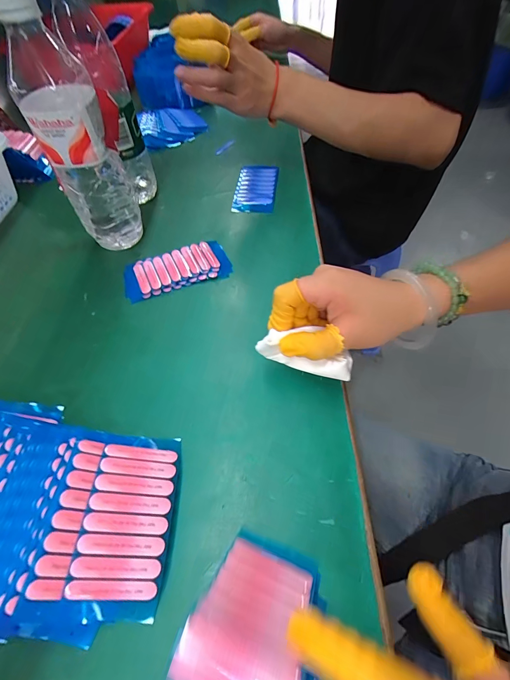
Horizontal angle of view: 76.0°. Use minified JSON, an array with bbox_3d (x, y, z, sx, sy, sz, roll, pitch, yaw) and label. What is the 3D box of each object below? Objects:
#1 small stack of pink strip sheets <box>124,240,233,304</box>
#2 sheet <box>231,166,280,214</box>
[{"bbox_3d":[-0.091,-0.083,0.380,0.119,0.008,0.062,-18,55,-9],"label":"small stack of pink strip sheets"},{"bbox_3d":[0.004,-0.224,0.471,0.059,0.012,0.110,6,55,8],"label":"sheet"}]

